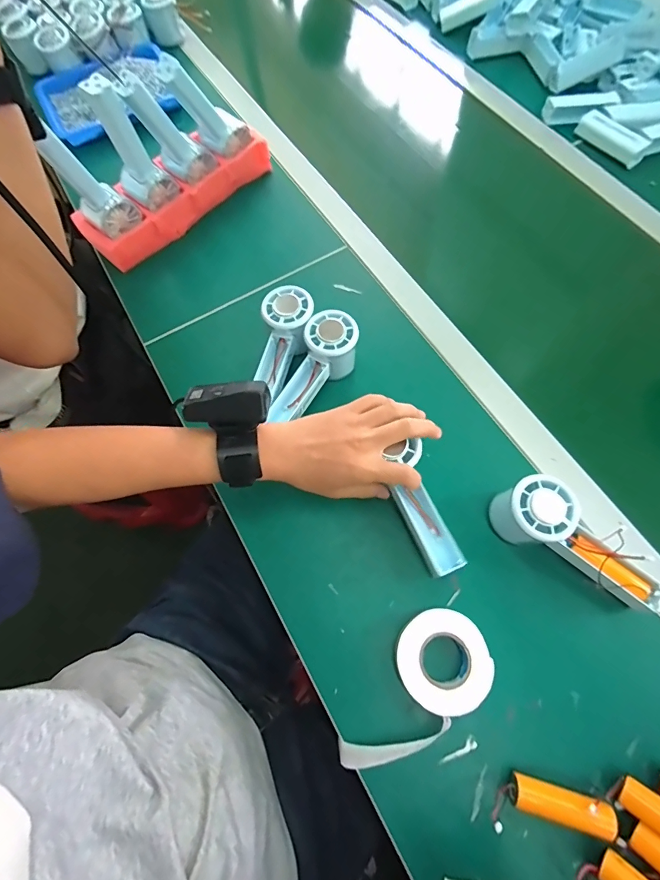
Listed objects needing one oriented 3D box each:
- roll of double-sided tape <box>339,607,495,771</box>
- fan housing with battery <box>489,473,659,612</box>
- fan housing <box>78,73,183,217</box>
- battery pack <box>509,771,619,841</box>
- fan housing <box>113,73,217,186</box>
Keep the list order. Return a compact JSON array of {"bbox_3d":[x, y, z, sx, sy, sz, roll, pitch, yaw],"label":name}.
[{"bbox_3d":[0.069,0.213,0.345,0.152,0.023,0.075,-40,72,-14],"label":"roll of double-sided tape"},{"bbox_3d":[0.221,0.097,0.368,0.154,0.062,0.059,41,75,16],"label":"fan housing with battery"},{"bbox_3d":[-0.239,-0.352,0.499,0.054,0.139,0.052,42,75,16],"label":"fan housing"},{"bbox_3d":[0.177,0.278,0.313,0.072,0.025,0.023,15,69,8],"label":"battery pack"},{"bbox_3d":[-0.210,-0.390,0.512,0.060,0.140,0.054,-37,72,9],"label":"fan housing"}]

